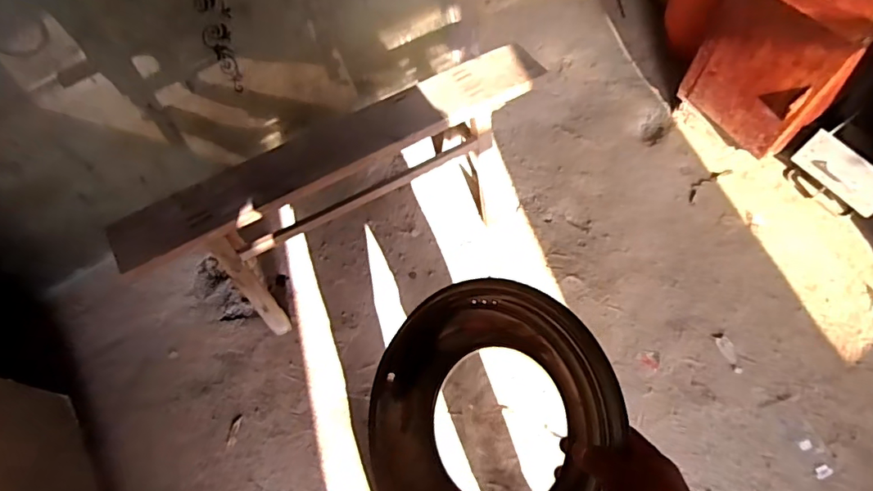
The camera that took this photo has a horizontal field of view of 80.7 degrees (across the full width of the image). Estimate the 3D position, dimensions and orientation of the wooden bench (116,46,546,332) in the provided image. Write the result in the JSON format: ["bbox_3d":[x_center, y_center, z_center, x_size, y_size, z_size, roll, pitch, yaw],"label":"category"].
[{"bbox_3d":[-0.215,-0.161,1.352,1.031,0.483,0.311,-31,67,-11],"label":"wooden bench"}]

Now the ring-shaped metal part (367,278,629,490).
[{"bbox_3d":[0.045,0.179,0.508,0.283,0.053,0.275,-6,80,35],"label":"ring-shaped metal part"}]

